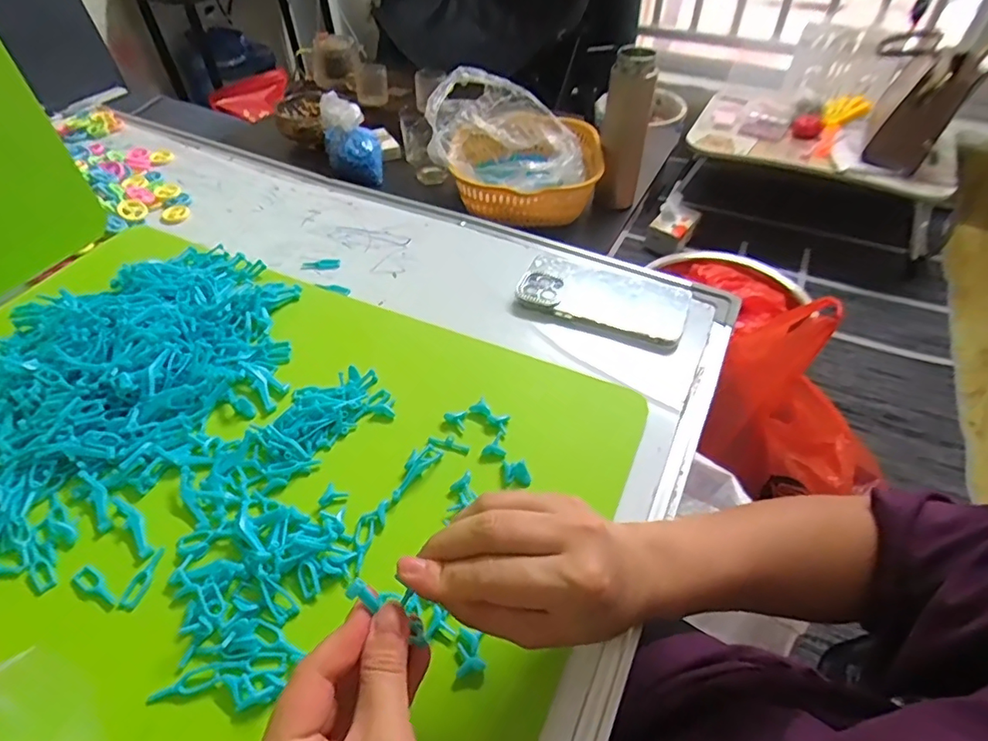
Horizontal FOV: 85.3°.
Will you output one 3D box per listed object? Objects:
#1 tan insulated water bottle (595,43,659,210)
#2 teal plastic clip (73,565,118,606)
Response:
[{"bbox_3d":[0.189,-0.340,0.784,0.063,0.222,0.059,8,47,9],"label":"tan insulated water bottle"},{"bbox_3d":[-0.255,0.138,0.345,0.037,0.004,0.012,22,51,21],"label":"teal plastic clip"}]

